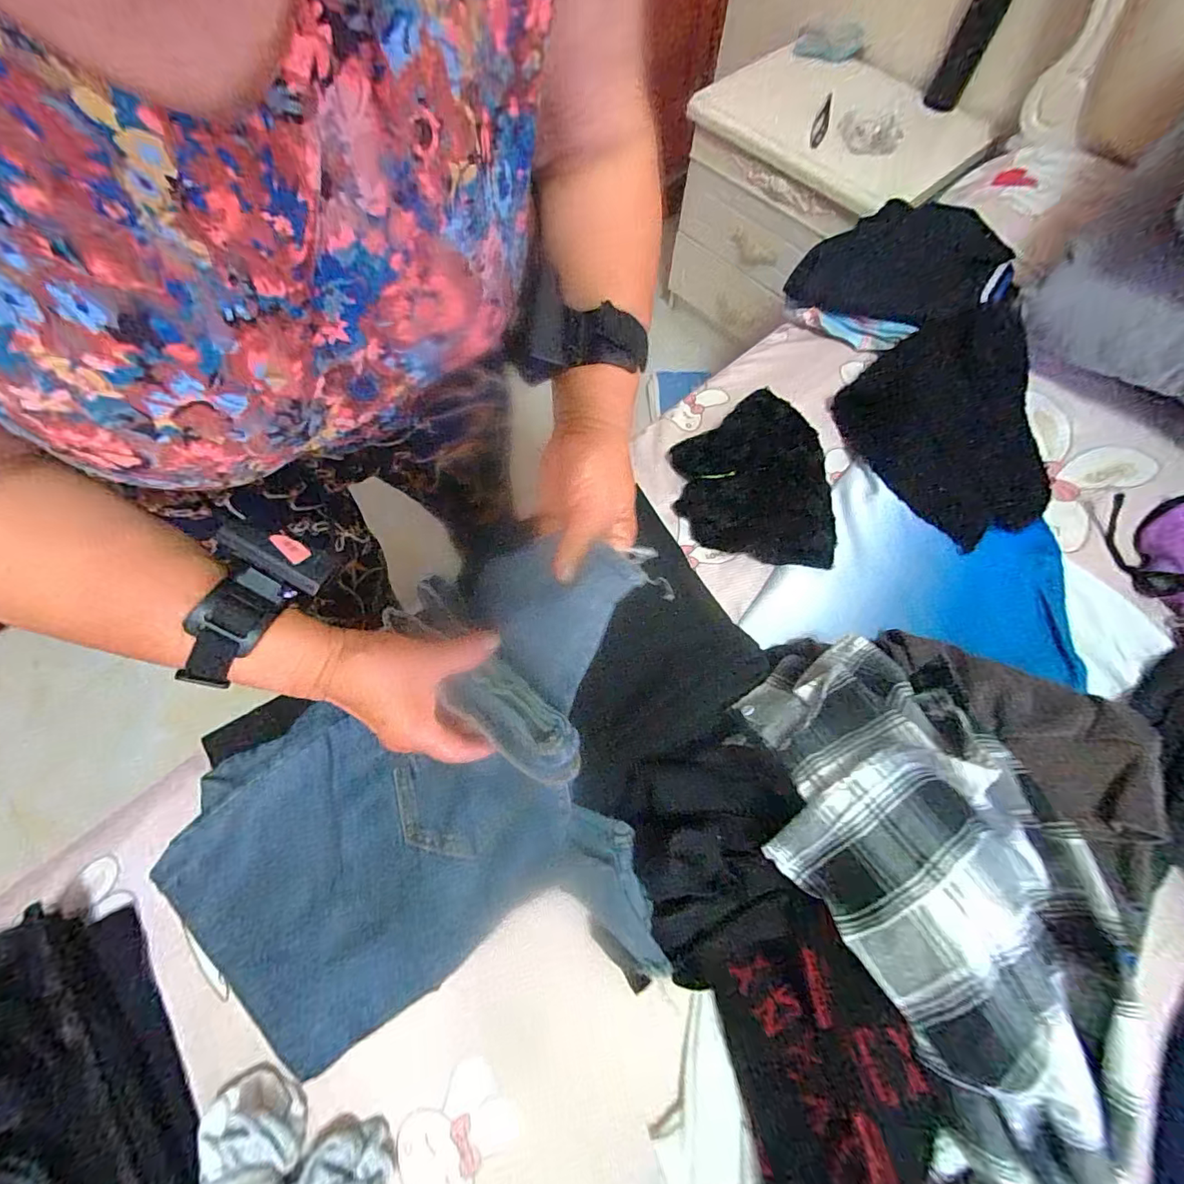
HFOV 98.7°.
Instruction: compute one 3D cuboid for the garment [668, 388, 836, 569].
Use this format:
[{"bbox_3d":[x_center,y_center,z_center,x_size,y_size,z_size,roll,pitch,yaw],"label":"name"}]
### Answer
[{"bbox_3d":[0.182,-0.131,0.588,0.166,0.054,0.217,0,68,0],"label":"garment"}]

